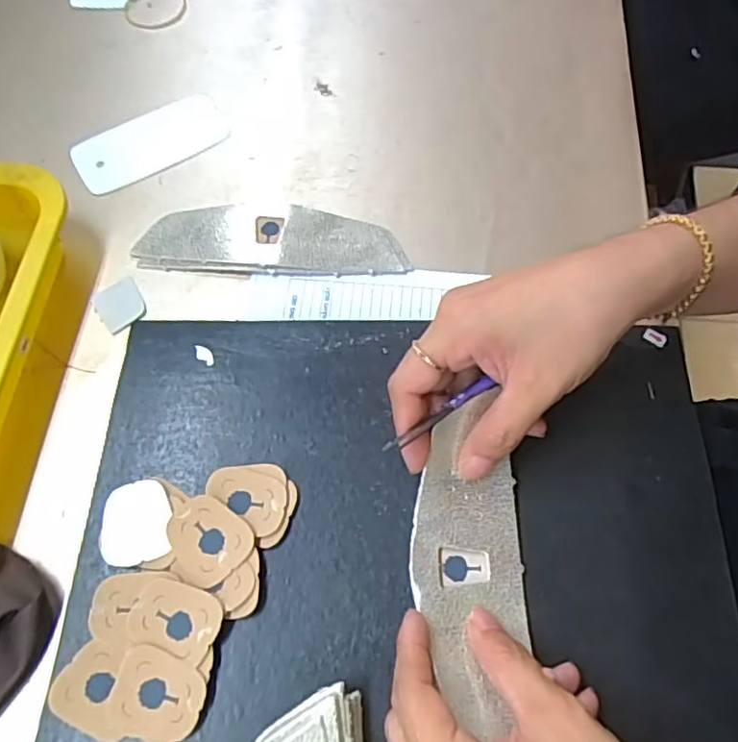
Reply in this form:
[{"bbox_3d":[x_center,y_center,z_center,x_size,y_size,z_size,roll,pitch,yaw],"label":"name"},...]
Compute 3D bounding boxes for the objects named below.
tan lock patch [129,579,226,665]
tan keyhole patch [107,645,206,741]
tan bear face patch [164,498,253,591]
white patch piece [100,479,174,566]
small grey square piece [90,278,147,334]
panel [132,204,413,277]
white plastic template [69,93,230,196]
[{"bbox_3d":[-0.085,0.109,0.274,0.040,0.005,0.028,14,65,6],"label":"tan lock patch"},{"bbox_3d":[-0.090,0.139,0.265,0.039,0.008,0.034,16,66,7],"label":"tan keyhole patch"},{"bbox_3d":[-0.076,0.078,0.289,0.038,0.005,0.035,33,69,15],"label":"tan bear face patch"},{"bbox_3d":[-0.110,0.070,0.293,0.032,0.004,0.038,-6,65,-3],"label":"white patch piece"},{"bbox_3d":[-0.152,-0.041,0.378,0.027,0.004,0.034,-29,68,-13],"label":"small grey square piece"},{"bbox_3d":[-0.061,-0.084,0.396,0.166,0.007,0.052,1,65,1],"label":"panel"},{"bbox_3d":[-0.152,-0.161,0.436,0.106,0.006,0.051,-30,73,-13],"label":"white plastic template"}]

